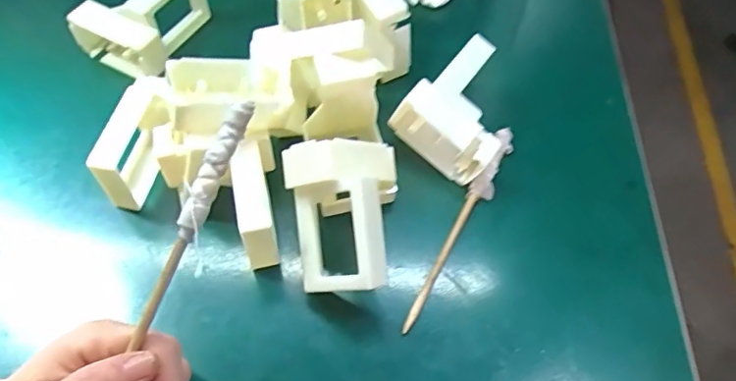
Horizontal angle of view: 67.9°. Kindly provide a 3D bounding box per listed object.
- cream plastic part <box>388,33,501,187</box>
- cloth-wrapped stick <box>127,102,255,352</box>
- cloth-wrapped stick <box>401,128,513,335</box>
[{"bbox_3d":[0.074,-0.068,0.435,0.083,0.048,0.100,34,68,0],"label":"cream plastic part"},{"bbox_3d":[-0.103,0.046,0.277,0.010,0.012,0.195,26,94,14],"label":"cloth-wrapped stick"},{"bbox_3d":[0.072,0.021,0.406,0.020,0.016,0.188,27,61,14],"label":"cloth-wrapped stick"}]

